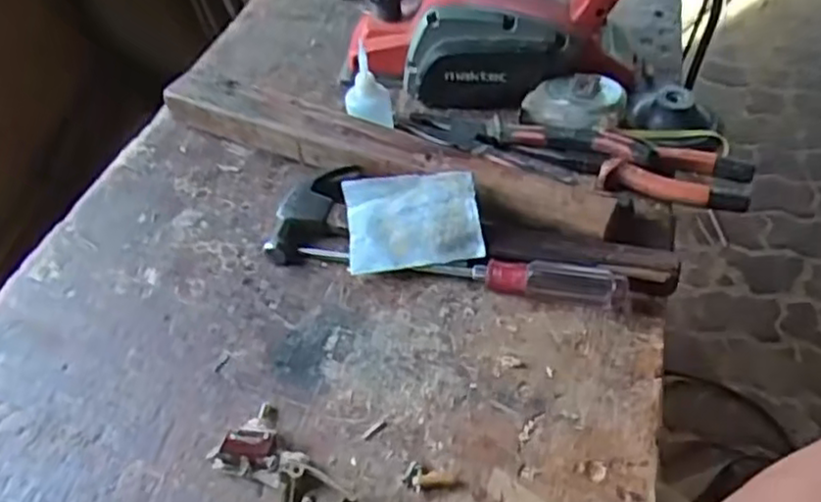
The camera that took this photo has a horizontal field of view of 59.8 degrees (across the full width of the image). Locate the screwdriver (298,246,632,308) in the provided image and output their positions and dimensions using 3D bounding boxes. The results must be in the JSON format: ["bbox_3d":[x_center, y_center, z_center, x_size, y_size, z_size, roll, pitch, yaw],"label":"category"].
[{"bbox_3d":[0.031,0.013,0.496,0.229,0.025,0.021,8,48,13],"label":"screwdriver"}]

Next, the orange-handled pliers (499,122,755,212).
[{"bbox_3d":[0.164,-0.069,0.557,0.189,0.027,0.054,7,48,13],"label":"orange-handled pliers"}]

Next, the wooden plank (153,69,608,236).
[{"bbox_3d":[-0.033,-0.080,0.581,0.398,0.040,0.046,19,51,22],"label":"wooden plank"}]

